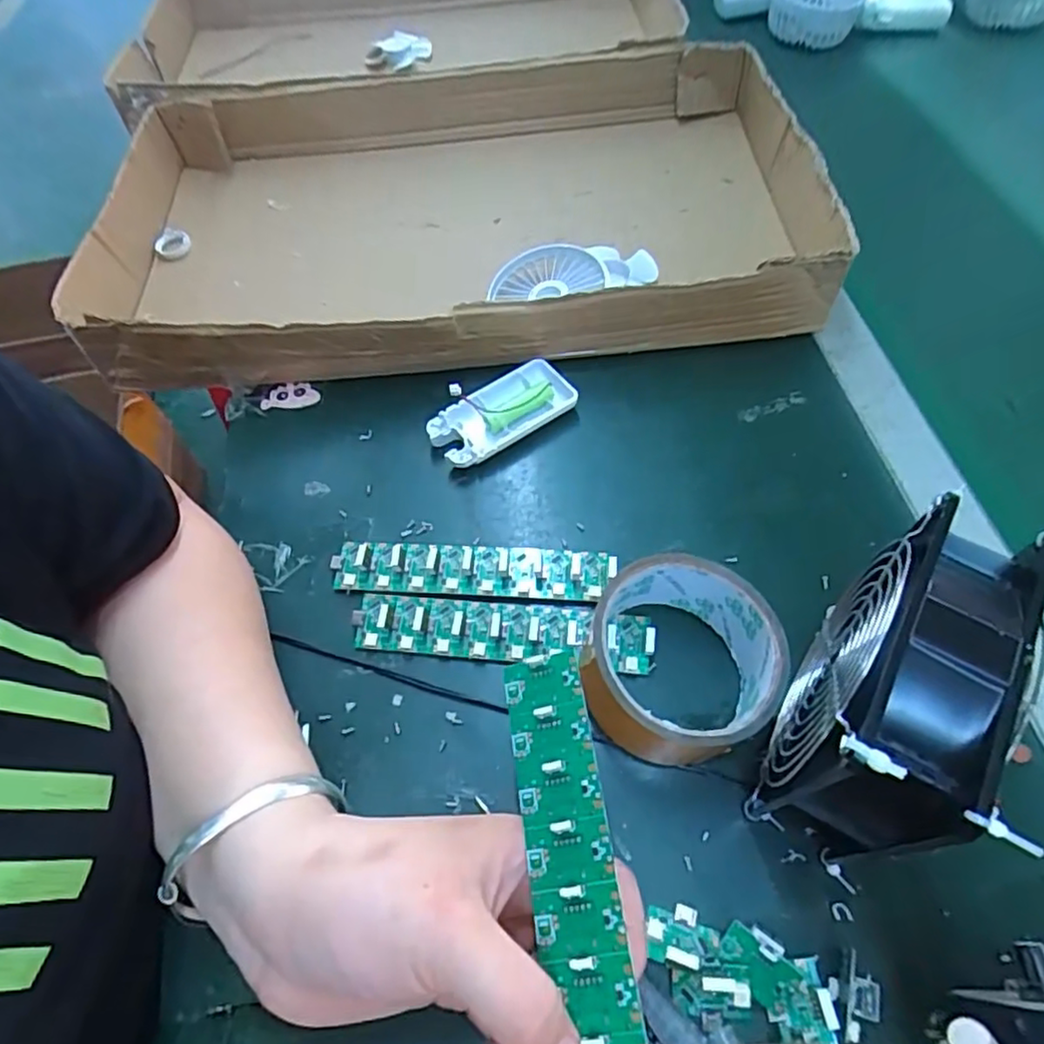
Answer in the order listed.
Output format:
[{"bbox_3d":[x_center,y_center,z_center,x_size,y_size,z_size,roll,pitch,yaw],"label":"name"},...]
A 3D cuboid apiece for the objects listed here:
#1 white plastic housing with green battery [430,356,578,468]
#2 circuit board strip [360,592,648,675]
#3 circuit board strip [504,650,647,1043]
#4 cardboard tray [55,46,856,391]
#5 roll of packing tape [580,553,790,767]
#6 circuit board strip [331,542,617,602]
[{"bbox_3d":[-0.017,-0.071,0.424,0.091,0.024,0.048,-33,62,-16],"label":"white plastic housing with green battery"},{"bbox_3d":[-0.012,0.056,0.344,0.156,0.014,0.034,4,58,6],"label":"circuit board strip"},{"bbox_3d":[0.017,0.121,0.214,0.030,0.004,0.154,-17,59,14],"label":"circuit board strip"},{"bbox_3d":[-0.049,-0.246,0.511,0.528,0.078,0.315,-7,58,-1],"label":"cardboard tray"},{"bbox_3d":[0.075,0.066,0.310,0.092,0.053,0.090,-40,64,-19],"label":"roll of packing tape"},{"bbox_3d":[-0.029,0.027,0.365,0.157,0.009,0.031,2,58,5],"label":"circuit board strip"}]

